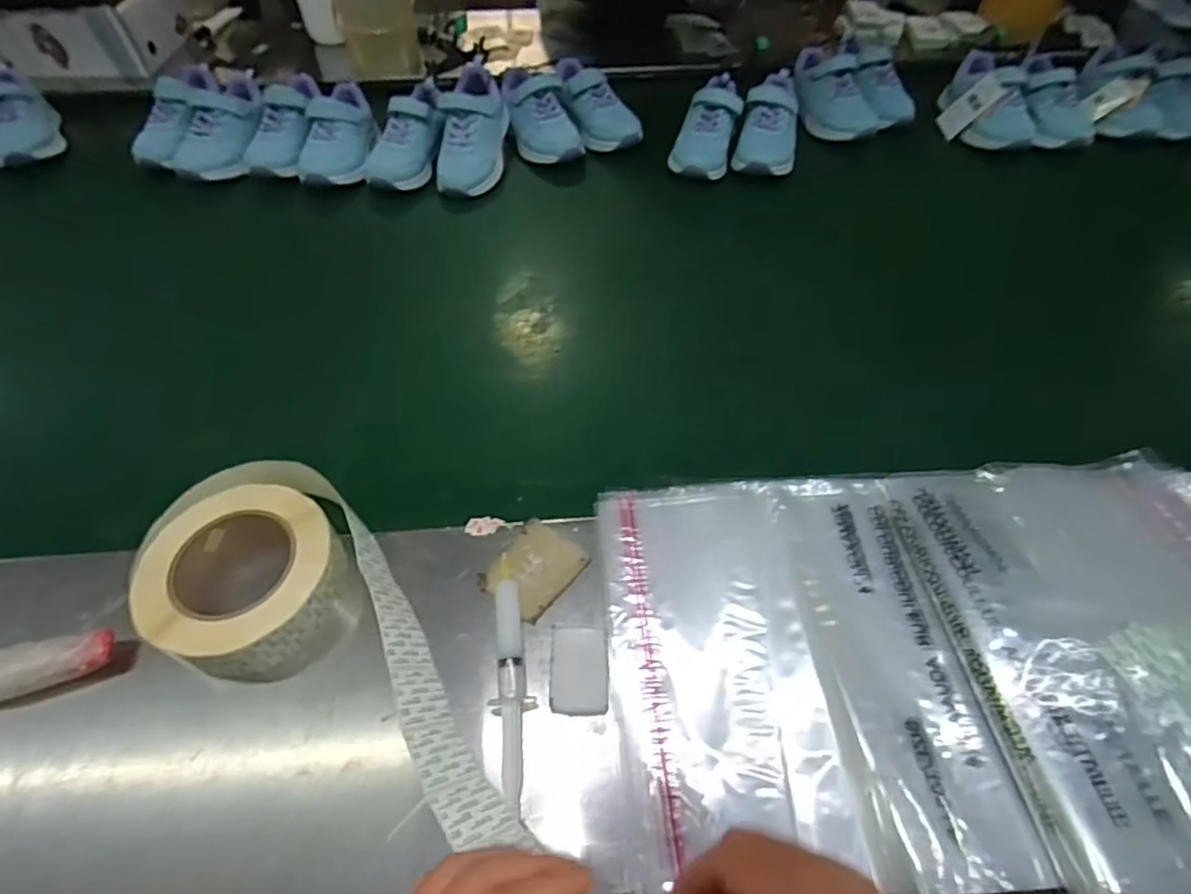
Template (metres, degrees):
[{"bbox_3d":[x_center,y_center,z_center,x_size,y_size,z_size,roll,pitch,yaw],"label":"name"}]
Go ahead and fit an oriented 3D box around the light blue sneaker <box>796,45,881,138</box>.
[{"bbox_3d":[0.328,-0.497,0.867,0.083,0.061,0.173,-14,54,-9],"label":"light blue sneaker"}]

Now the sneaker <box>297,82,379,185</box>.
[{"bbox_3d":[-0.328,-0.398,0.784,0.080,0.066,0.166,-6,53,-3],"label":"sneaker"}]

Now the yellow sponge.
[{"bbox_3d":[-0.043,0.087,0.446,0.054,0.013,0.066,29,60,20],"label":"yellow sponge"}]

